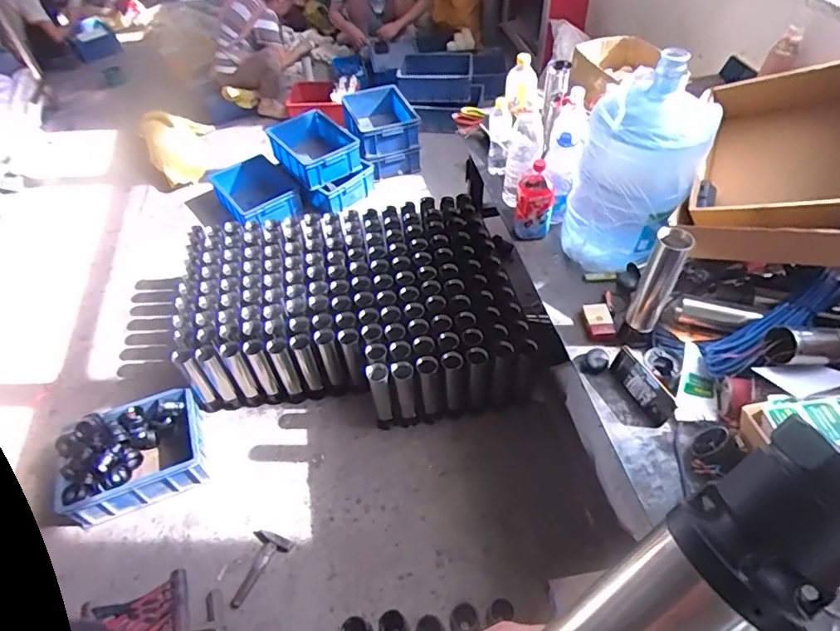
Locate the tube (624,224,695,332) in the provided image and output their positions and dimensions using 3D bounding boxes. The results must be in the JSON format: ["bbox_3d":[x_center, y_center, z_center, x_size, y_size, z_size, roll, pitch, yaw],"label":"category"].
[{"bbox_3d":[0.486,-0.066,1.072,0.066,0.238,0.057,31,58,27],"label":"tube"}]

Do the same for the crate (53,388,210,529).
[{"bbox_3d":[-0.910,0.449,1.676,0.415,0.166,0.300,-17,50,-10],"label":"crate"}]

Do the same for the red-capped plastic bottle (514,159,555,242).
[{"bbox_3d":[0.303,-0.299,1.378,0.096,0.209,0.082,8,51,11],"label":"red-capped plastic bottle"}]

